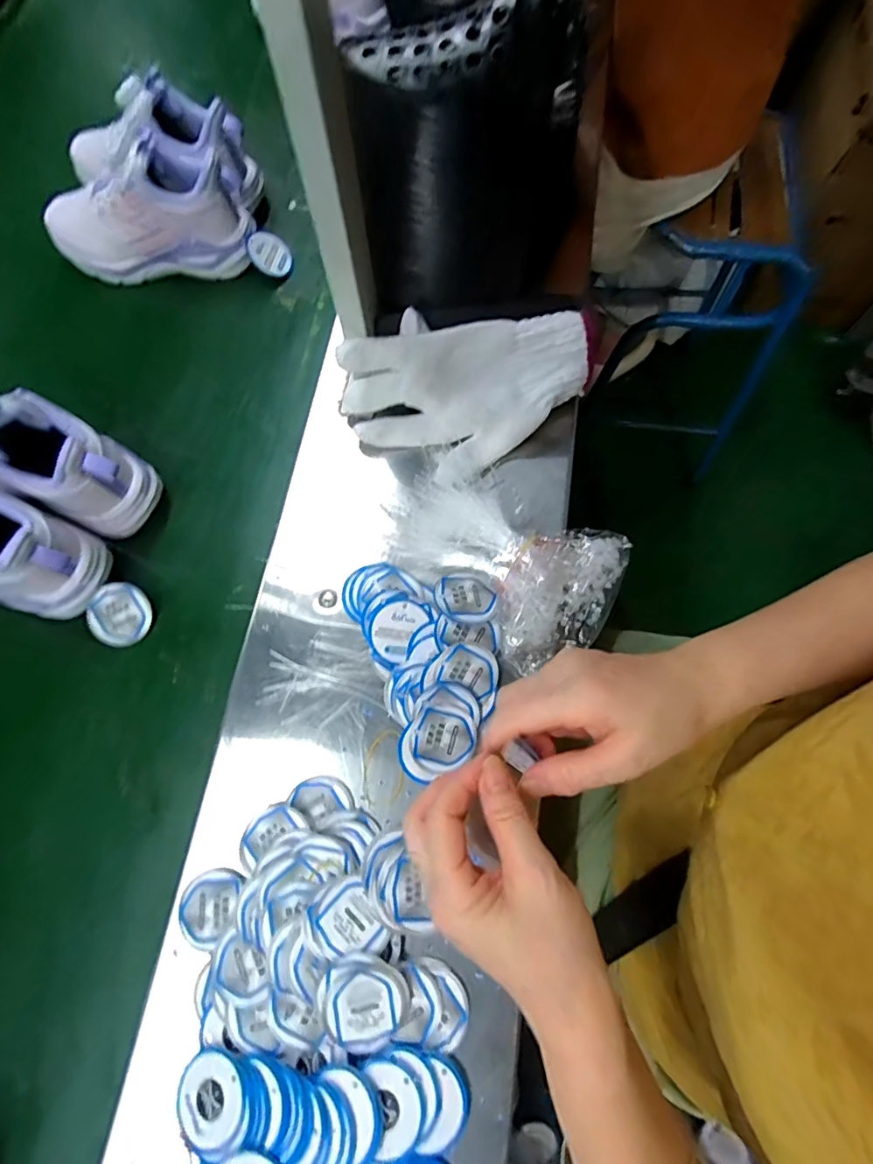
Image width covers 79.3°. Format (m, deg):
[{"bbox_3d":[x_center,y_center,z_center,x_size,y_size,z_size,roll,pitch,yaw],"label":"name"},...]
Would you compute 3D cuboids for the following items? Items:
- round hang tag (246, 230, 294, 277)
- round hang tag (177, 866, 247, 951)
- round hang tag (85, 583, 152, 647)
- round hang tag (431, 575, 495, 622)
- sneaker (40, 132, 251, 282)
[{"bbox_3d":[-0.175,-0.343,0.554,0.047,0.007,0.044,14,80,-24],"label":"round hang tag"},{"bbox_3d":[-0.151,0.216,0.356,0.040,0.009,0.047,38,75,11],"label":"round hang tag"},{"bbox_3d":[-0.263,0.028,0.438,0.048,0.006,0.051,0,94,-7],"label":"round hang tag"},{"bbox_3d":[0.021,0.011,0.406,0.046,0.004,0.039,17,53,0],"label":"round hang tag"},{"bbox_3d":[-0.289,-0.367,0.525,0.203,0.105,0.069,-4,71,-2],"label":"sneaker"}]

